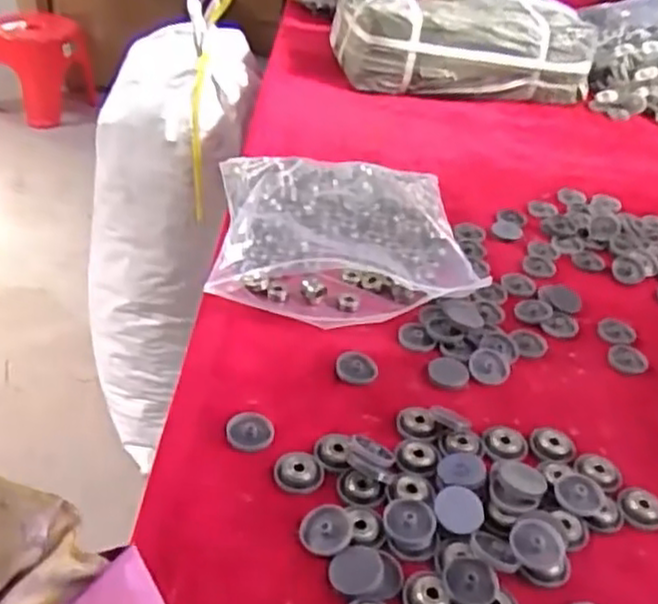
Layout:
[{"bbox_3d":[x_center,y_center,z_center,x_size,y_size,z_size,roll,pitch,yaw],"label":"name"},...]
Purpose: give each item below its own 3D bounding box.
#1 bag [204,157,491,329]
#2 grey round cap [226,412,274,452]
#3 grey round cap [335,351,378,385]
[{"bbox_3d":[0.008,-0.080,0.734,0.231,0.055,0.253,2,36,-7],"label":"bag"},{"bbox_3d":[-0.058,0.095,0.537,0.034,0.005,0.037,5,35,-3],"label":"grey round cap"},{"bbox_3d":[0.022,0.053,0.606,0.034,0.008,0.032,5,35,-3],"label":"grey round cap"}]

